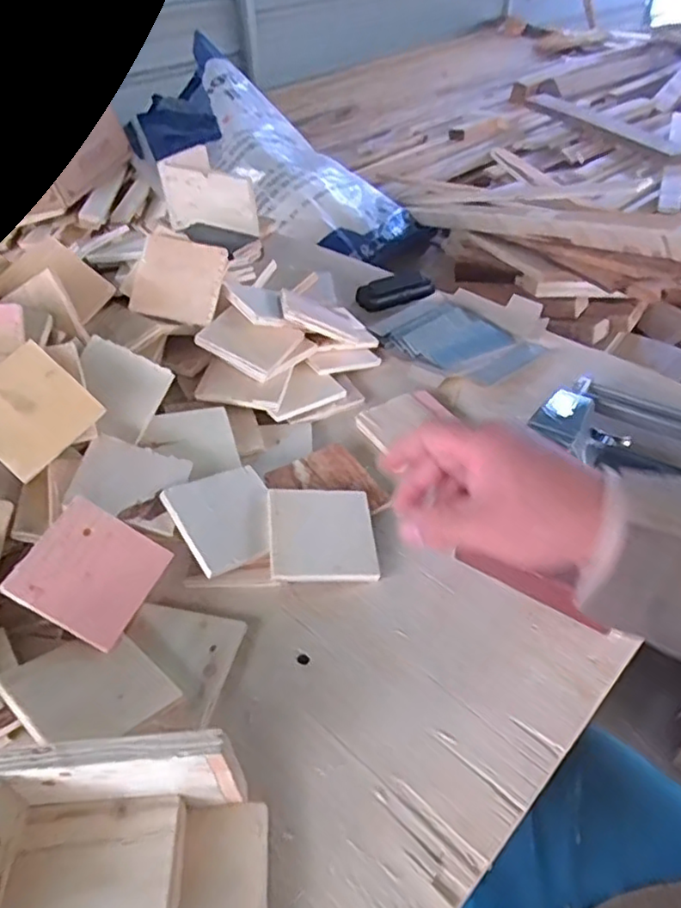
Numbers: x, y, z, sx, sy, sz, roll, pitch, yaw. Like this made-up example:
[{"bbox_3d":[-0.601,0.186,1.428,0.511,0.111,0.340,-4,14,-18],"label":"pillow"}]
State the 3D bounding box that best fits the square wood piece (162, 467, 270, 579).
[{"bbox_3d":[-0.100,0.055,0.572,0.088,0.008,0.093,-22,59,-31],"label":"square wood piece"}]

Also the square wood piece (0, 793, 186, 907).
[{"bbox_3d":[-0.142,0.251,0.366,0.096,0.013,0.094,-2,47,-4],"label":"square wood piece"}]

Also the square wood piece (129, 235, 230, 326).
[{"bbox_3d":[-0.185,-0.201,0.732,0.096,0.015,0.093,10,87,-5],"label":"square wood piece"}]

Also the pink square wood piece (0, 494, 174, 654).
[{"bbox_3d":[-0.198,0.093,0.509,0.094,0.006,0.093,36,56,-10],"label":"pink square wood piece"}]

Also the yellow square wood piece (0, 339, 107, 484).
[{"bbox_3d":[-0.280,-0.040,0.571,0.096,0.005,0.094,43,78,1],"label":"yellow square wood piece"}]

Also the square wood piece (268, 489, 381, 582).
[{"bbox_3d":[-0.016,0.071,0.571,0.093,0.005,0.086,2,57,-12],"label":"square wood piece"}]

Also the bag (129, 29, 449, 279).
[{"bbox_3d":[-0.192,-0.779,1.632,0.906,0.198,0.392,42,56,18],"label":"bag"}]

